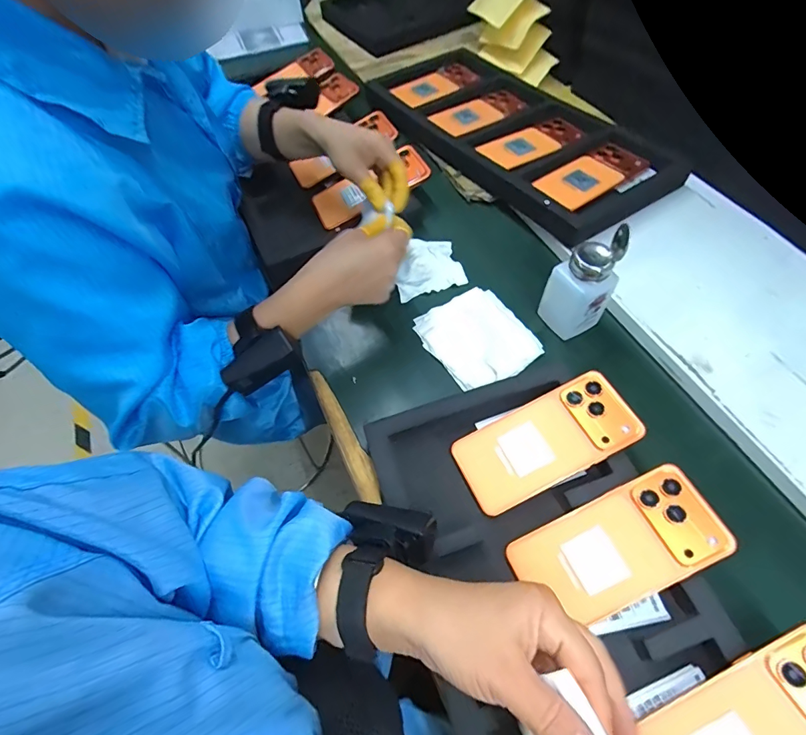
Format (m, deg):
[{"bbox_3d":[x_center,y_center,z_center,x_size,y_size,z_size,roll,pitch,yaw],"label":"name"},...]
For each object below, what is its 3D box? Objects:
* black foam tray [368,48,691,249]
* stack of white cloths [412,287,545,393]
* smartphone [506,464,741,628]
[{"bbox_3d":[0.160,-0.372,0.644,0.230,0.024,0.493,-32,63,-17],"label":"black foam tray"},{"bbox_3d":[0.086,-0.036,0.489,0.110,0.010,0.124,-31,63,-16],"label":"stack of white cloths"},{"bbox_3d":[0.173,0.145,0.341,0.156,0.005,0.078,-28,60,0],"label":"smartphone"}]

